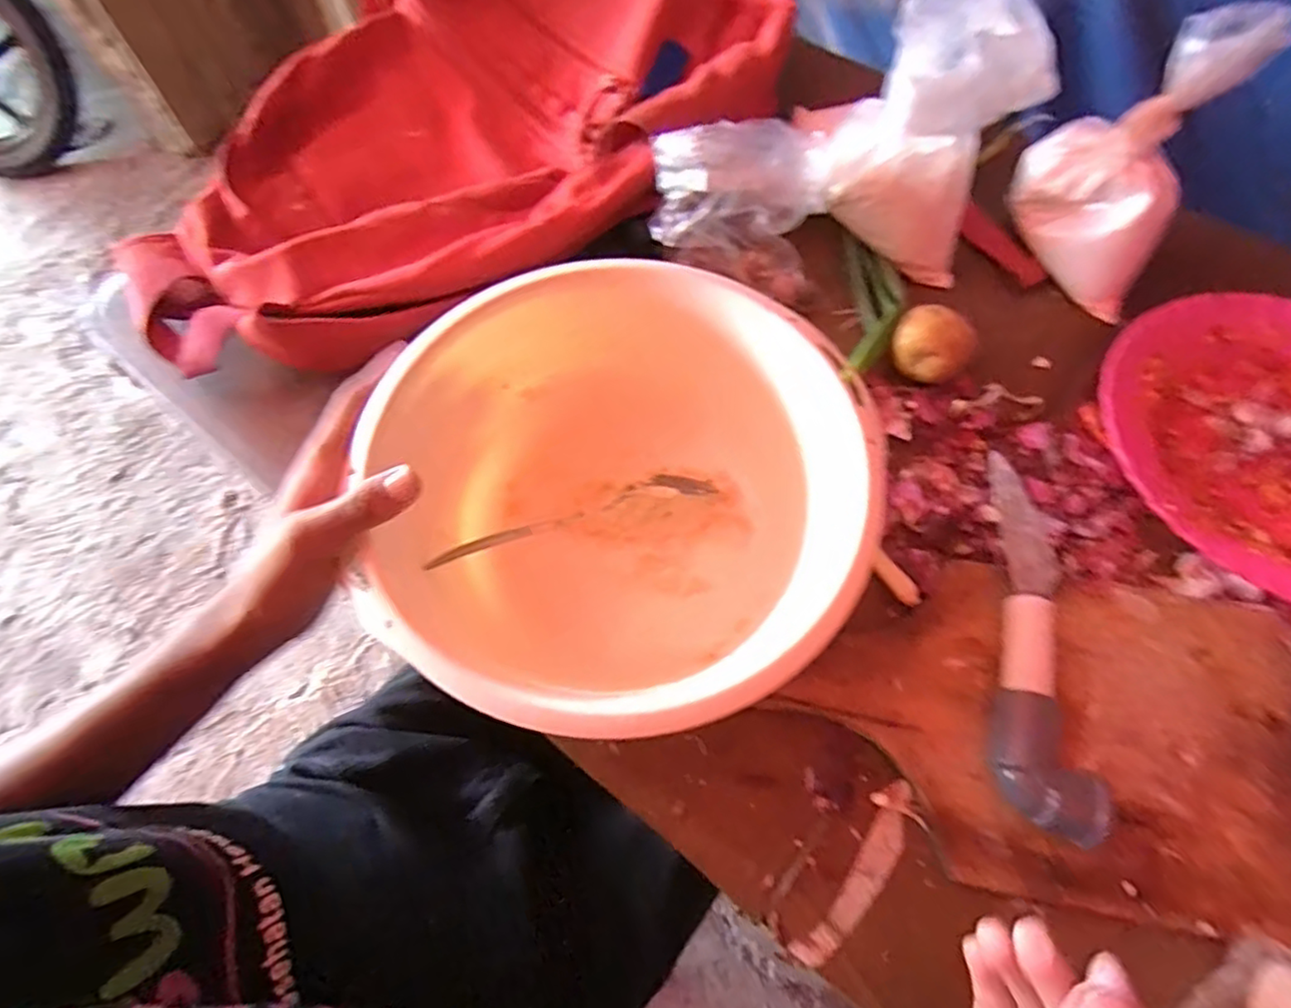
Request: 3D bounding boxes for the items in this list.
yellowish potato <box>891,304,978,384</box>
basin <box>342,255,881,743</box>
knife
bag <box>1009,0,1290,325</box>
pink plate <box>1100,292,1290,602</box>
[{"bbox_3d":[0.186,-0.102,0.422,0.047,0.038,0.040,41,71,17],"label":"yellowish potato"},{"bbox_3d":[-0.018,0.000,0.354,0.229,0.108,0.229,0,65,0],"label":"basin"},{"bbox_3d":[0.205,0.062,0.337,0.043,0.031,0.197,13,66,6],"label":"knife"},{"bbox_3d":[0.302,-0.217,0.415,0.103,0.146,0.084,26,68,12],"label":"bag"},{"bbox_3d":[0.390,-0.038,0.391,0.213,0.031,0.208,0,65,0],"label":"pink plate"}]

